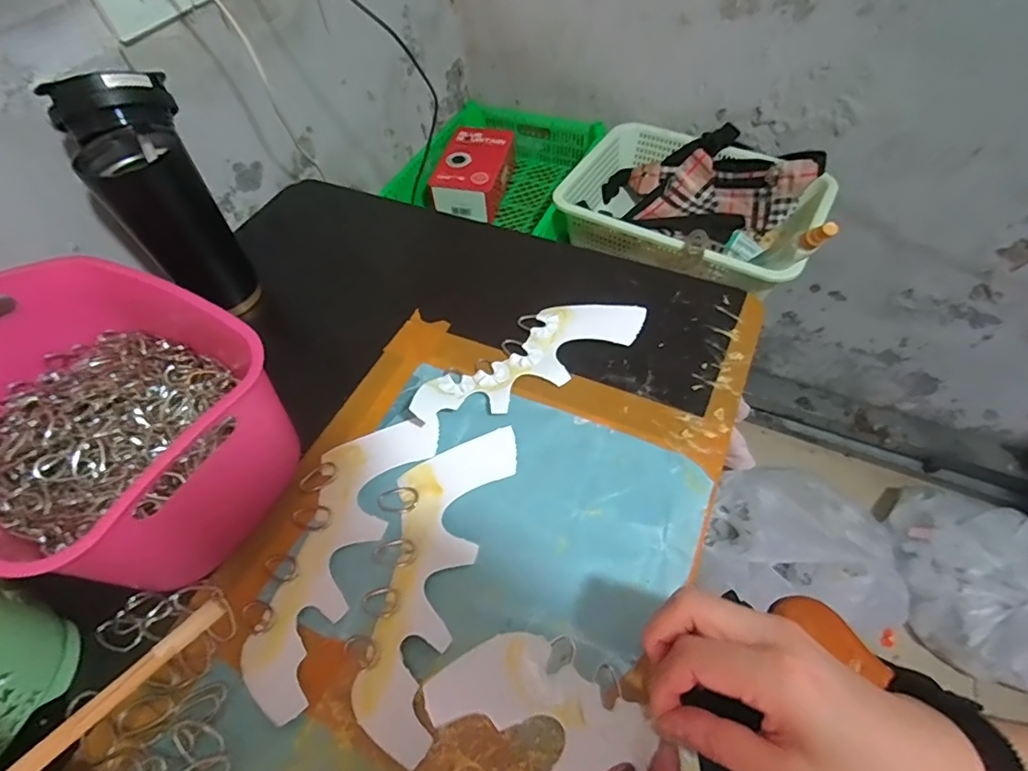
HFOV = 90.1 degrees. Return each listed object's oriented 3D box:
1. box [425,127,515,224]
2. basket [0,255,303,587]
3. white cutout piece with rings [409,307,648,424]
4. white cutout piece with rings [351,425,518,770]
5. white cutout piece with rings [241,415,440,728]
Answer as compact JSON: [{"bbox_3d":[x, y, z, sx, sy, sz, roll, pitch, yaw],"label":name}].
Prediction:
[{"bbox_3d":[-0.075,-0.386,0.939,0.116,0.070,0.201,13,56,13],"label":"box"},{"bbox_3d":[-0.312,0.028,0.390,0.260,0.123,0.188,22,59,19],"label":"basket"},{"bbox_3d":[0.013,-0.028,0.468,0.223,0.019,0.076,-30,58,-17],"label":"white cutout piece with rings"},{"bbox_3d":[-0.060,0.127,0.369,0.078,0.013,0.222,9,55,10],"label":"white cutout piece with rings"},{"bbox_3d":[-0.132,0.115,0.384,0.076,0.007,0.218,13,56,13],"label":"white cutout piece with rings"}]

